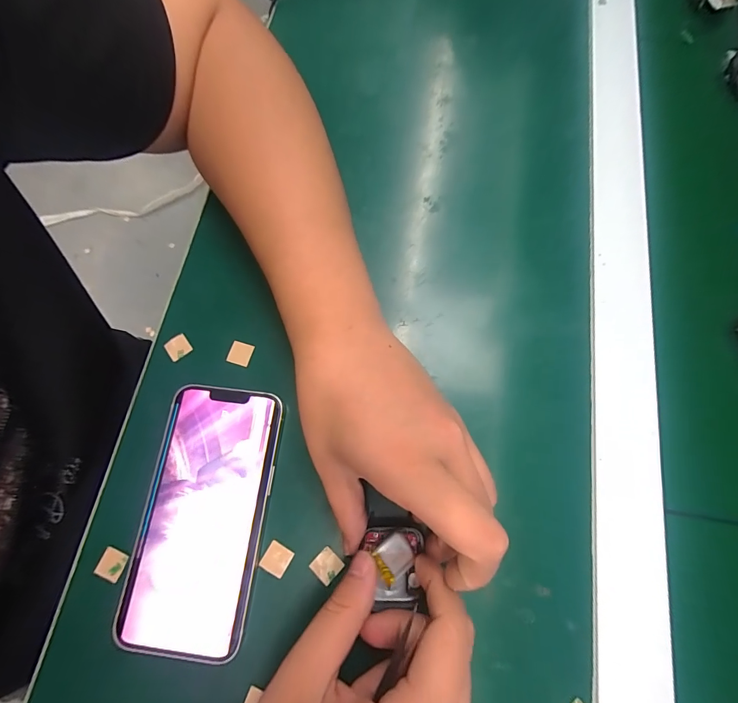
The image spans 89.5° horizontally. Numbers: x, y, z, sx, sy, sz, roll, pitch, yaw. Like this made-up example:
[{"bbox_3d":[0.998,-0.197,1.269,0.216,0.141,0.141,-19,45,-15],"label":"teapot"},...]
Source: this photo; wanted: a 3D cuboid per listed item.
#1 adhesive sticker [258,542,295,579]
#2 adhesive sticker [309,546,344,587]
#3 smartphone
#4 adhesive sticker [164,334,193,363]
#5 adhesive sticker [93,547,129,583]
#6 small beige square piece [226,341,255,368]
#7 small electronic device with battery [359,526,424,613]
[{"bbox_3d":[-0.054,0.121,0.216,0.015,0.004,0.016,28,75,9],"label":"adhesive sticker"},{"bbox_3d":[-0.024,0.124,0.215,0.015,0.004,0.016,41,80,17],"label":"adhesive sticker"},{"bbox_3d":[-0.098,0.095,0.222,0.072,0.009,0.144,7,73,3],"label":"smartphone"},{"bbox_3d":[-0.133,-0.003,0.260,0.015,0.004,0.016,-39,80,-8],"label":"adhesive sticker"},{"bbox_3d":[-0.152,0.126,0.220,0.015,0.004,0.016,24,74,1],"label":"adhesive sticker"},{"bbox_3d":[-0.088,0.001,0.256,0.016,0.004,0.016,15,74,6],"label":"small beige square piece"},{"bbox_3d":[0.013,0.119,0.203,0.031,0.018,0.043,5,73,2],"label":"small electronic device with battery"}]

